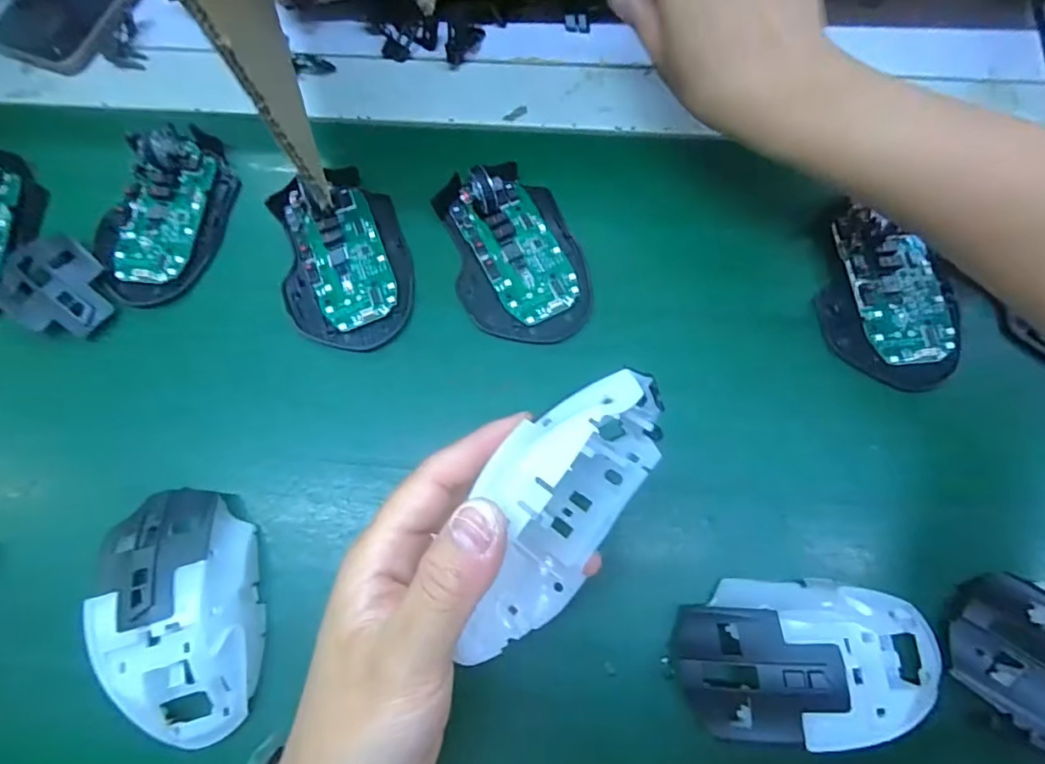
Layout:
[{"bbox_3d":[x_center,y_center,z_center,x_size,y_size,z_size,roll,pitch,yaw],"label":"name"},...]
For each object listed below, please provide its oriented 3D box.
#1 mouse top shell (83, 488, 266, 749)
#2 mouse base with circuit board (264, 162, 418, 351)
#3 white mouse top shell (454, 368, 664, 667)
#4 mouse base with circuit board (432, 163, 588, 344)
[{"bbox_3d":[-0.161,0.108,0.257,0.062,0.029,0.113,-19,73,-5],"label":"mouse top shell"},{"bbox_3d":[-0.106,-0.075,0.319,0.073,0.016,0.109,-11,72,-2],"label":"mouse base with circuit board"},{"bbox_3d":[0.010,0.047,0.198,0.048,0.063,0.110,33,76,11],"label":"white mouse top shell"},{"bbox_3d":[-0.004,-0.079,0.314,0.073,0.026,0.112,-16,72,-4],"label":"mouse base with circuit board"}]

